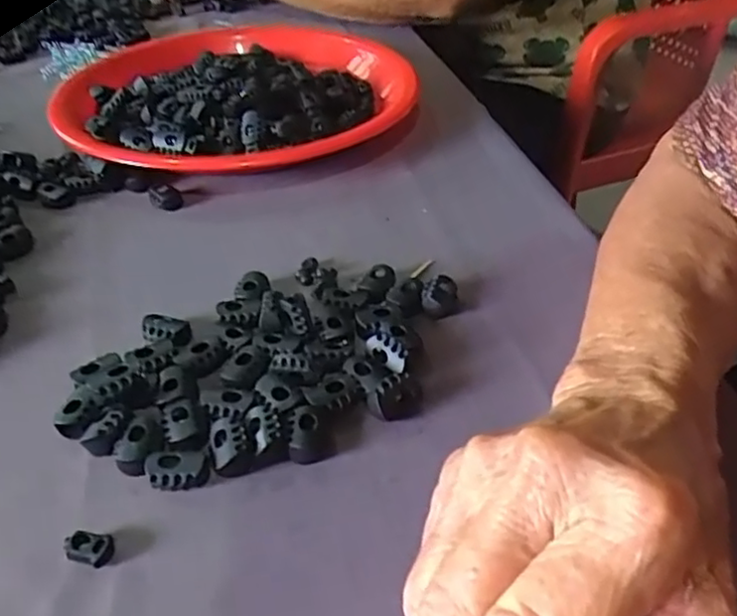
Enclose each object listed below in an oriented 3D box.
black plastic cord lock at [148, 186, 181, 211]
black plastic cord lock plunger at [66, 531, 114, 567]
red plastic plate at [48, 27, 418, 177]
[{"bbox_3d":[-0.123,-0.067,0.410,0.017,0.010,0.020,-14,41,-15],"label":"black plastic cord lock"},{"bbox_3d":[-0.095,0.081,0.228,0.015,0.007,0.009,7,40,11],"label":"black plastic cord lock plunger"},{"bbox_3d":[-0.093,-0.160,0.493,0.241,0.045,0.238,-1,39,1],"label":"red plastic plate"}]

